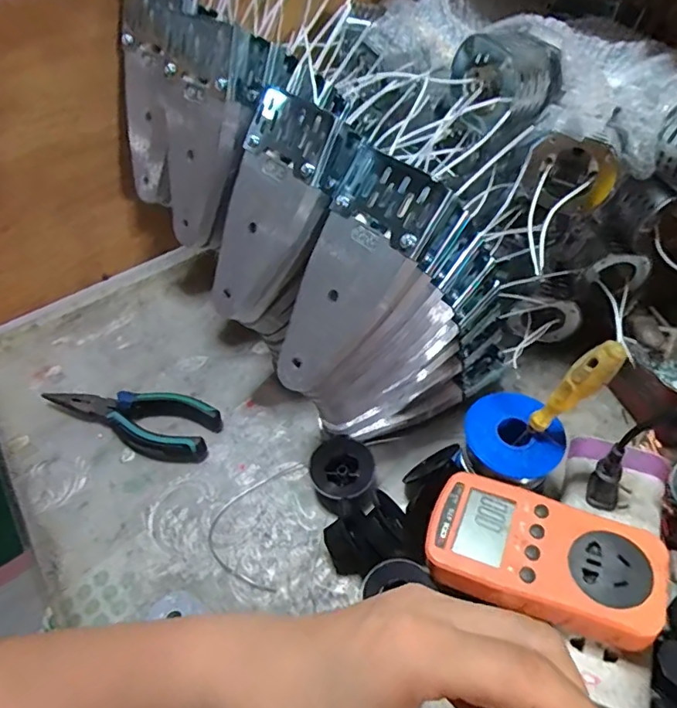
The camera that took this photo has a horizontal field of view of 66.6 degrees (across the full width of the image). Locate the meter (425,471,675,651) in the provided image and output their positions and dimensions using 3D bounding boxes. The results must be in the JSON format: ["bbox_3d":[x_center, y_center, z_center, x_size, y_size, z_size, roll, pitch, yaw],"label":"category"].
[{"bbox_3d":[0.120,0.122,0.314,0.127,0.046,0.072,13,52,15],"label":"meter"}]

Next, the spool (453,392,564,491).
[{"bbox_3d":[0.121,0.066,0.364,0.061,0.043,0.063,-2,50,3],"label":"spool"}]

